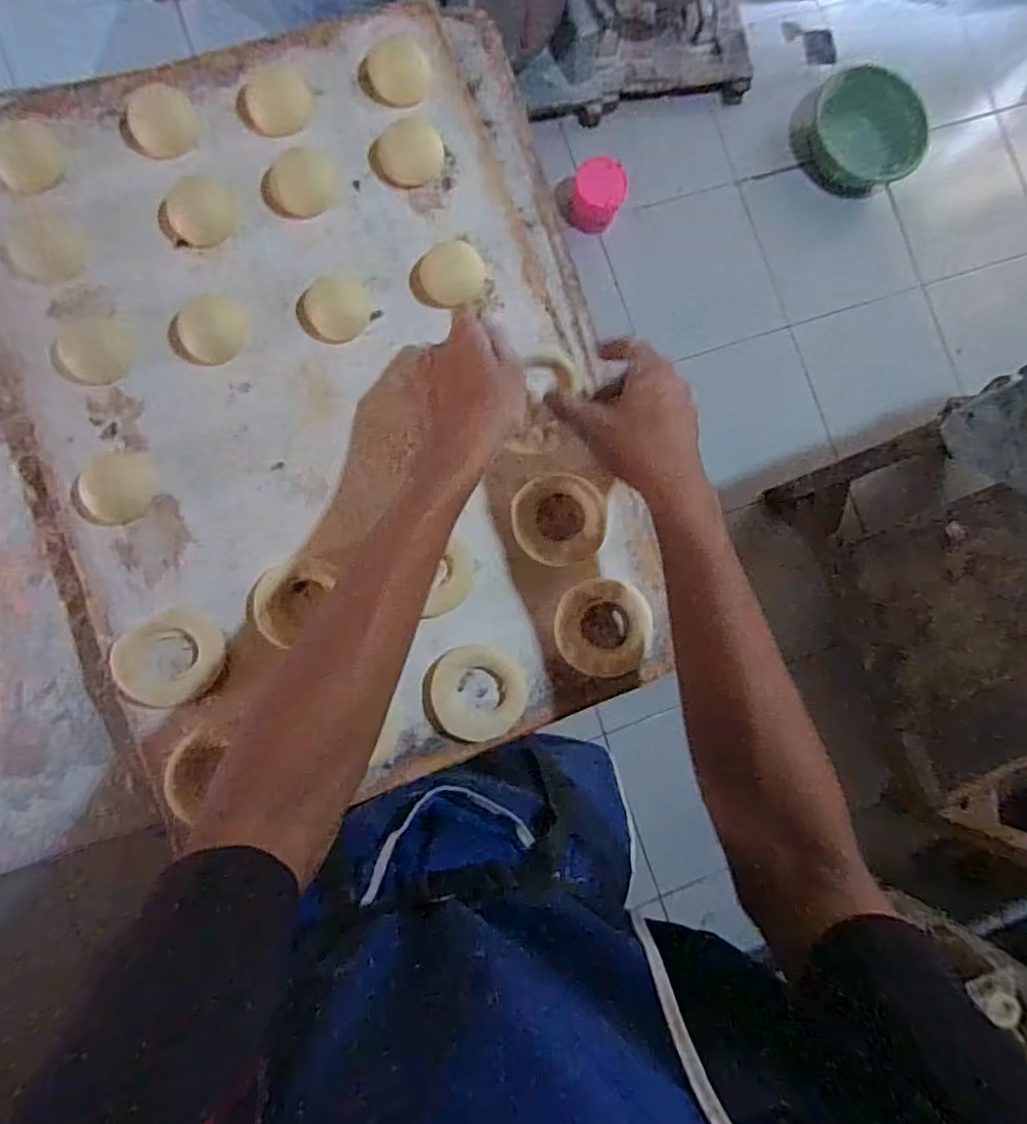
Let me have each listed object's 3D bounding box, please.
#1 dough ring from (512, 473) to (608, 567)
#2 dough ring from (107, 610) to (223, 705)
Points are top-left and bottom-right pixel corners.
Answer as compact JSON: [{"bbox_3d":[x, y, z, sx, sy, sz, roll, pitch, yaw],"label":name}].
[{"bbox_3d":[0.036,-0.034,0.480,0.070,0.010,0.071,-8,87,-7],"label":"dough ring"},{"bbox_3d":[-0.251,0.072,0.453,0.075,0.007,0.063,-41,91,-8],"label":"dough ring"}]

